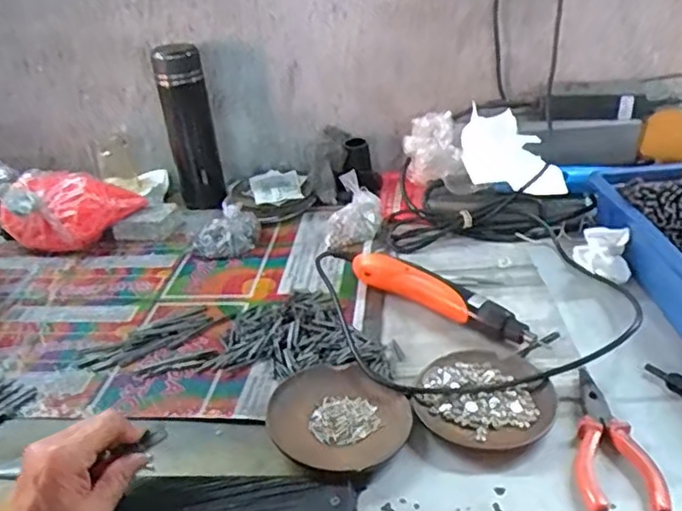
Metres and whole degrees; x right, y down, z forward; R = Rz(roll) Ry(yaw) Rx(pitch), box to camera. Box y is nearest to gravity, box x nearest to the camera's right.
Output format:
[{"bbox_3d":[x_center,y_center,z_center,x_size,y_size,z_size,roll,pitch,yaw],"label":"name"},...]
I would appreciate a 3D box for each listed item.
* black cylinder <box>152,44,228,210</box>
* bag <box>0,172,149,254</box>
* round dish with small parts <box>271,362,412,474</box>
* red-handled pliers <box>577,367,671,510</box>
[{"bbox_3d":[-0.203,-0.167,0.839,0.063,0.222,0.055,-9,29,-9],"label":"black cylinder"},{"bbox_3d":[-0.362,-0.061,0.827,0.171,0.079,0.104,-2,29,5],"label":"bag"},{"bbox_3d":[-0.002,0.130,0.508,0.112,0.013,0.106,-4,29,2],"label":"round dish with small parts"},{"bbox_3d":[0.206,0.137,0.476,0.053,0.012,0.144,1,29,10],"label":"red-handled pliers"}]

